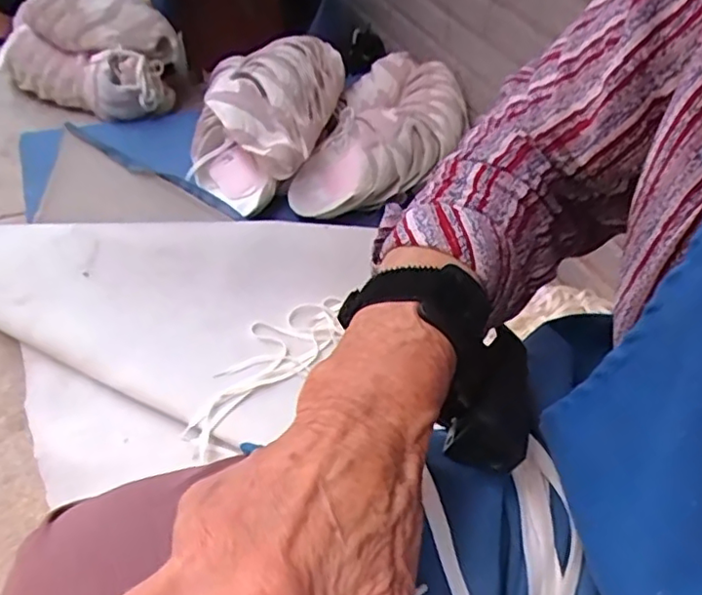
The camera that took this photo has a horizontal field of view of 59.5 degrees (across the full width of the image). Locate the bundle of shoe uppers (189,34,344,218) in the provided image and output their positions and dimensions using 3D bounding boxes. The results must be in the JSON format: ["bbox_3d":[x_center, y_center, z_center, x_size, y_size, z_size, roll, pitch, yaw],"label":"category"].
[{"bbox_3d":[-0.163,-0.346,1.192,0.245,0.235,0.340,16,43,10],"label":"bundle of shoe uppers"}]

